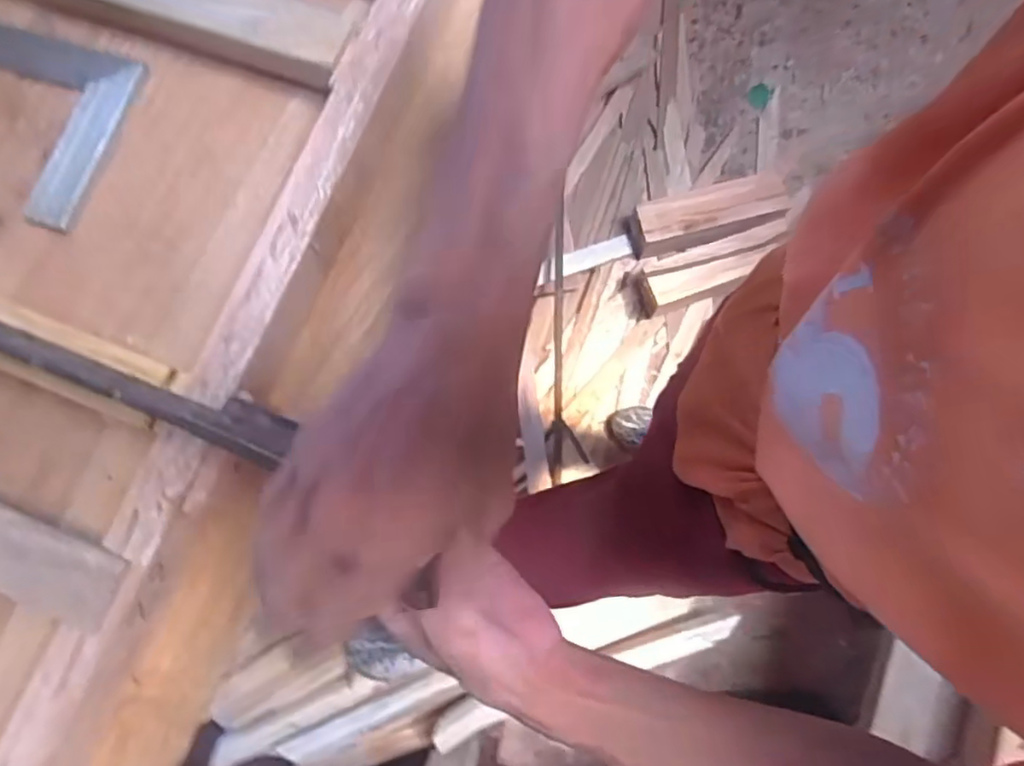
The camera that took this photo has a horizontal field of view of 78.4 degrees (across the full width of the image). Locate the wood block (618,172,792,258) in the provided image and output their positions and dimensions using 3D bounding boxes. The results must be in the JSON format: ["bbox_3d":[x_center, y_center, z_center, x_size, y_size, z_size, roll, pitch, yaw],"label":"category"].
[{"bbox_3d":[0.481,-0.408,1.551,0.392,0.140,0.113,-12,78,-1],"label":"wood block"}]

